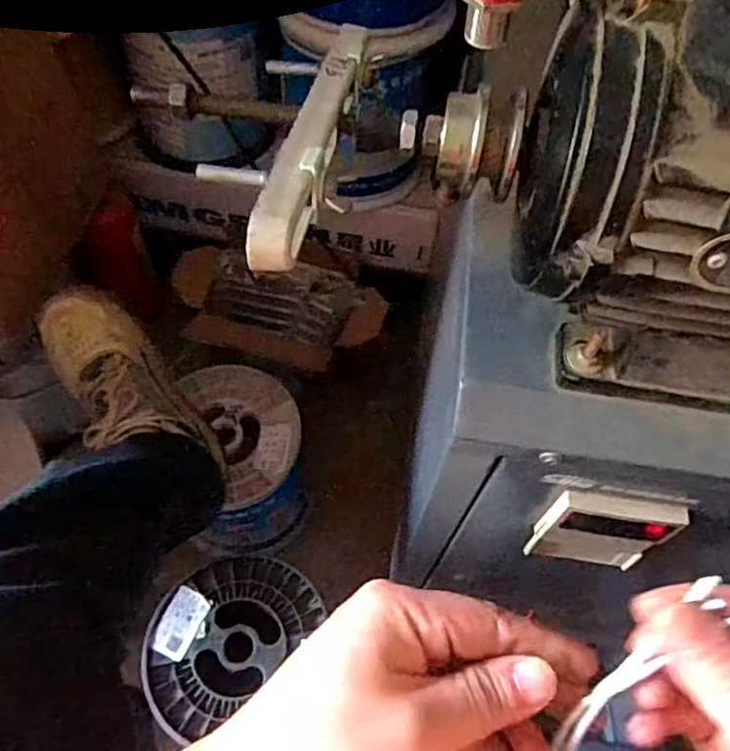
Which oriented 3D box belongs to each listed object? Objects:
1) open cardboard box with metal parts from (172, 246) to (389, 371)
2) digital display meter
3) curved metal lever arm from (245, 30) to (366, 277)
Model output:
[{"bbox_3d":[-0.125,-0.098,0.934,0.302,0.094,0.143,8,62,2],"label":"open cardboard box with metal parts"},{"bbox_3d":[0.151,0.102,0.407,0.079,0.099,0.016,6,62,1],"label":"digital display meter"},{"bbox_3d":[-0.020,-0.106,0.270,0.018,0.022,0.176,9,50,3],"label":"curved metal lever arm"}]

